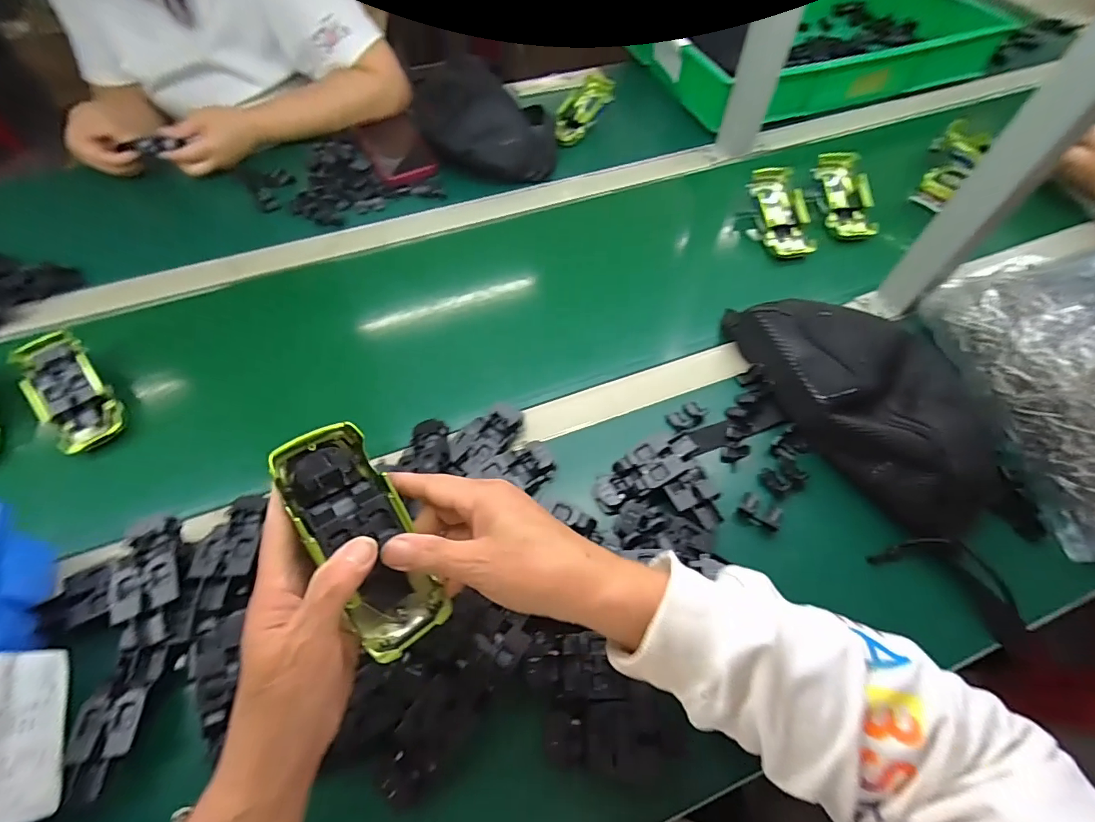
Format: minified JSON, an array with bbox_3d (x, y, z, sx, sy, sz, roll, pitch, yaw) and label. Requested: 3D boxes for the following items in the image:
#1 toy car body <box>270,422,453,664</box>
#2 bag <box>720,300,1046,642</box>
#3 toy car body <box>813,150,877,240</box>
[{"bbox_3d":[-0.108,0.074,0.274,0.051,0.030,0.133,-27,90,-18],"label":"toy car body"},{"bbox_3d":[0.332,-0.009,0.445,0.172,0.063,0.348,-25,63,-15],"label":"bag"},{"bbox_3d":[0.405,-0.291,0.641,0.058,0.030,0.135,-3,76,-3],"label":"toy car body"}]

